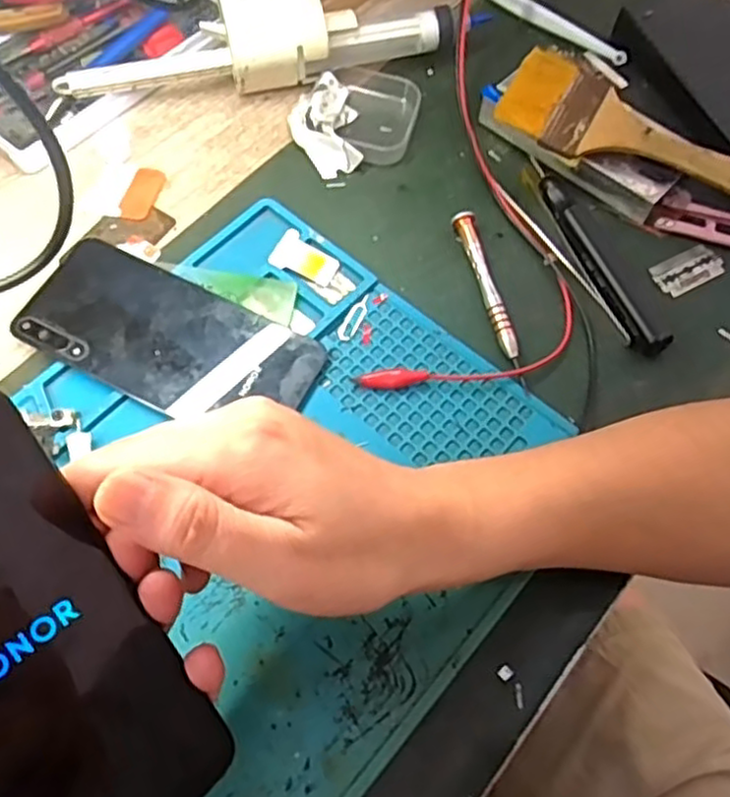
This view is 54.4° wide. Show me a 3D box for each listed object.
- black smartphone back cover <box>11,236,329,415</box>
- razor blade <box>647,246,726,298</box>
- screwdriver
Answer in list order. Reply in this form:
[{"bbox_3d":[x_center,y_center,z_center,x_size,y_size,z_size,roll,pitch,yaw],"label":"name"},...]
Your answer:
[{"bbox_3d":[-0.102,-0.031,0.375,0.155,0.005,0.071,24,66,8],"label":"black smartphone back cover"},{"bbox_3d":[0.185,-0.074,0.407,0.039,0.004,0.023,-27,63,-9],"label":"razor blade"},{"bbox_3d":[0.070,-0.056,0.391,0.011,0.010,0.113,-12,66,-9],"label":"screwdriver"}]

